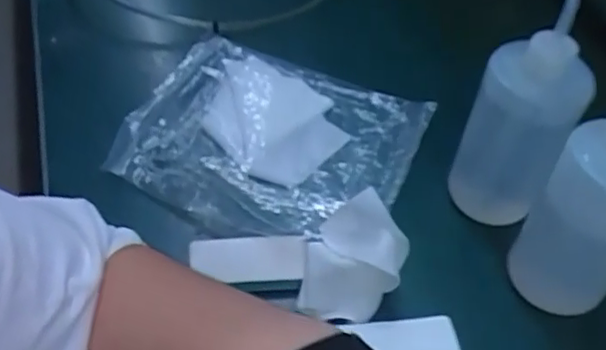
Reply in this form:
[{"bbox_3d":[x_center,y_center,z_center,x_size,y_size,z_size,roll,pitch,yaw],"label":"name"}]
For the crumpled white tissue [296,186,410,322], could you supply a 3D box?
[{"bbox_3d":[0.038,0.061,0.470,0.069,0.068,0.064,8,47,1],"label":"crumpled white tissue"}]

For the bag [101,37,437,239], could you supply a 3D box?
[{"bbox_3d":[-0.030,-0.031,0.579,0.246,0.033,0.199,19,49,11],"label":"bag"}]

